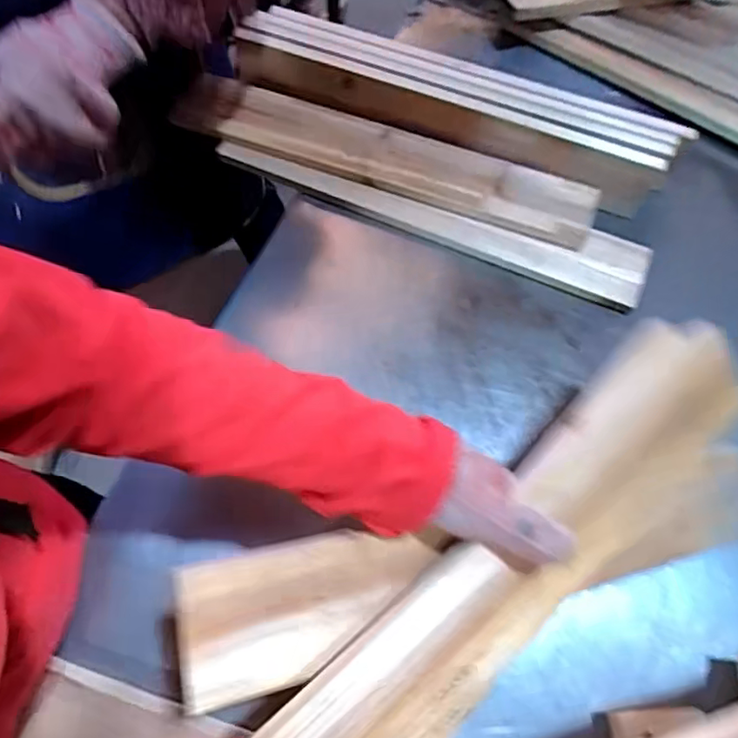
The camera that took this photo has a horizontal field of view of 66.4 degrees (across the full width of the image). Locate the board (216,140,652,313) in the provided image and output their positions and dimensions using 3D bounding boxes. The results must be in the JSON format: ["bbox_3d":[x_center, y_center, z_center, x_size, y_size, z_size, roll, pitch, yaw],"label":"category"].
[{"bbox_3d":[0.059,-0.171,0.629,0.487,0.023,0.071,19,65,7],"label":"board"}]

